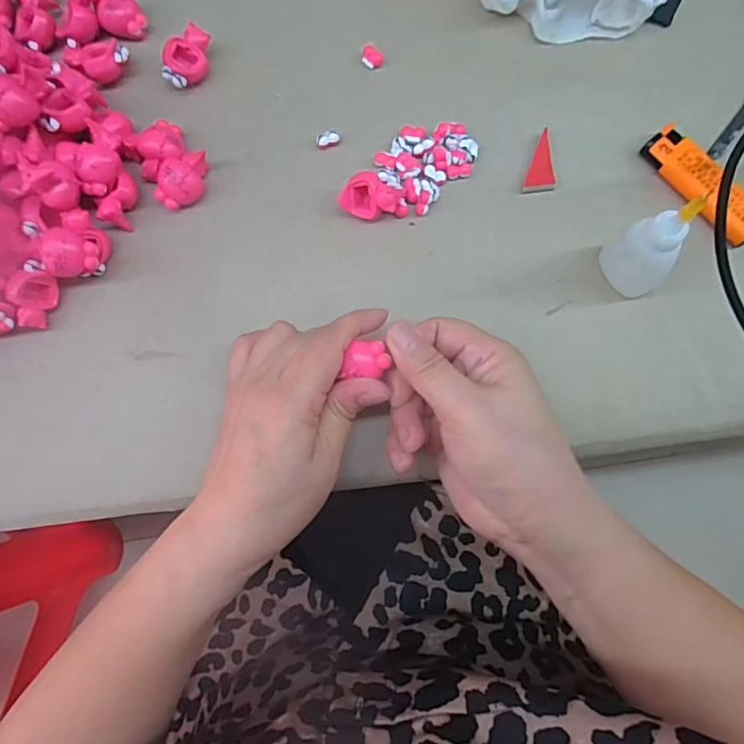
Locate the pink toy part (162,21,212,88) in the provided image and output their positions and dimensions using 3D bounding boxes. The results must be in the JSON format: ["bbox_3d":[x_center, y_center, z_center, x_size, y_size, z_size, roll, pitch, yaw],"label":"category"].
[{"bbox_3d":[-0.113,-0.191,0.328,0.021,0.020,0.036,31,81,5],"label":"pink toy part"}]

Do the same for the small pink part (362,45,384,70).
[{"bbox_3d":[-0.001,-0.196,0.332,0.013,0.007,0.010,37,82,6],"label":"small pink part"}]

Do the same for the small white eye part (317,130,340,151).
[{"bbox_3d":[-0.027,-0.141,0.323,0.014,0.008,0.007,-25,81,-5],"label":"small white eye part"}]

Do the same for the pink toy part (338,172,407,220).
[{"bbox_3d":[0.000,-0.101,0.307,0.033,0.022,0.022,15,80,2],"label":"pink toy part"}]

